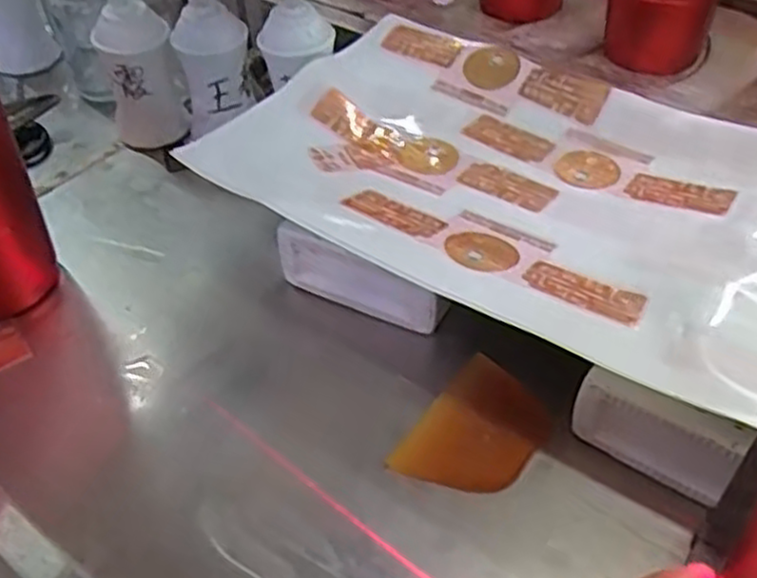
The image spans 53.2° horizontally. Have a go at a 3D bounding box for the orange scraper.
[{"bbox_3d":[0.052,0.073,0.394,0.058,0.006,0.080,27,56,25],"label":"orange scraper"}]

